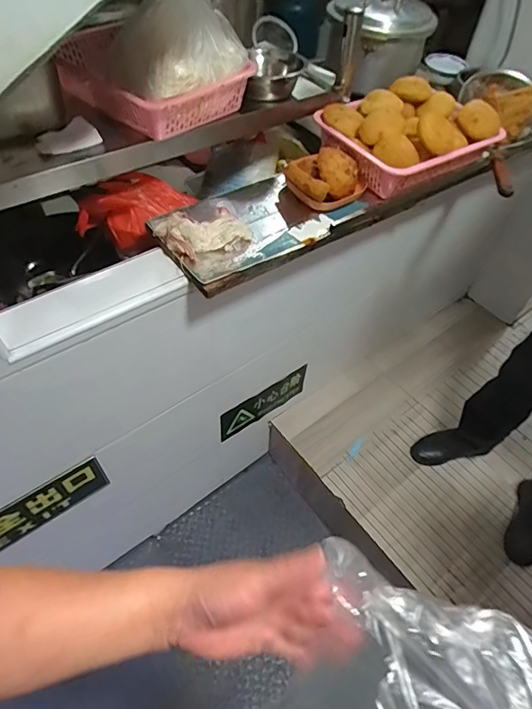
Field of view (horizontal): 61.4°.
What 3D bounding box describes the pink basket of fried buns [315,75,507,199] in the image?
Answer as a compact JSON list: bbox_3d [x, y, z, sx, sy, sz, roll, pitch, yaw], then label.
[{"bbox_3d":[0.294,-0.448,0.898,0.324,0.103,0.223,-30,60,-24],"label":"pink basket of fried buns"}]

